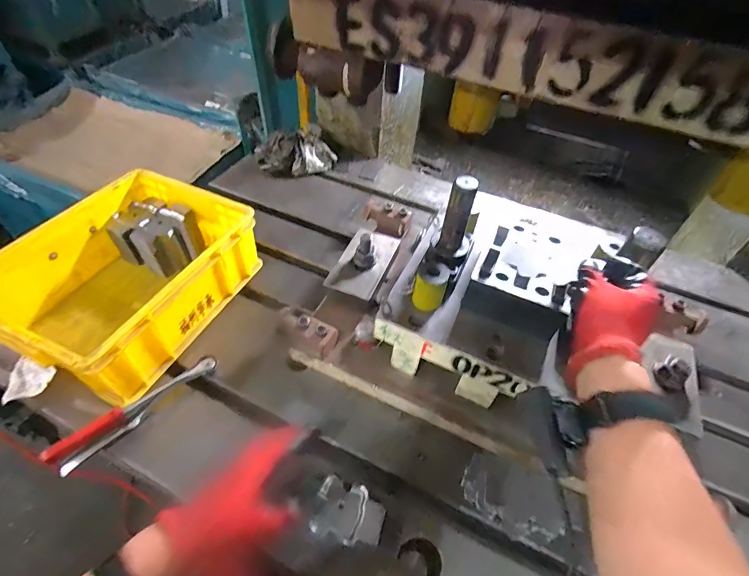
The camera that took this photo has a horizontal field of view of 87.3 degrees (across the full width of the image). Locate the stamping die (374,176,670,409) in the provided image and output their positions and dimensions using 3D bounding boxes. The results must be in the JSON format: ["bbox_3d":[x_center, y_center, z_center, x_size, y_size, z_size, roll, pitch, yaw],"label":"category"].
[{"bbox_3d":[0.181,-0.001,0.532,0.261,0.212,0.248,26,51,17],"label":"stamping die"}]

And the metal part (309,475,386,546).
[{"bbox_3d":[-0.029,0.265,0.459,0.080,0.025,0.057,15,48,8],"label":"metal part"}]

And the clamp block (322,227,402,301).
[{"bbox_3d":[-0.015,-0.060,0.635,0.081,0.066,0.150,19,49,11],"label":"clamp block"}]

